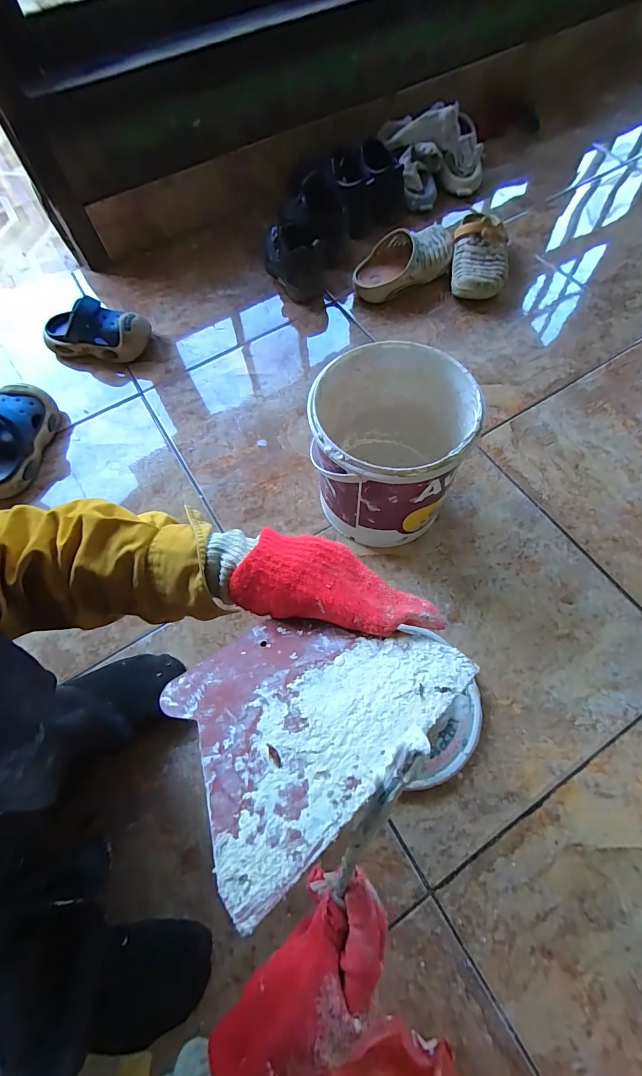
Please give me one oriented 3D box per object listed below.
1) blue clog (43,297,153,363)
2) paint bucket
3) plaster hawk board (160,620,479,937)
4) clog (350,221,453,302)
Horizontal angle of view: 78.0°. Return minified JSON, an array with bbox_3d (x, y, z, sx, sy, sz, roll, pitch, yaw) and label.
[{"bbox_3d":[-0.403,-0.372,0.716,0.198,0.073,0.086,5,66,5],"label":"blue clog"},{"bbox_3d":[0.084,-0.105,0.505,0.173,0.192,0.181,-1,66,3],"label":"paint bucket"},{"bbox_3d":[-0.006,0.094,0.235,0.165,0.004,0.124,-30,45,-31],"label":"plaster hawk board"},{"bbox_3d":[0.152,-0.521,0.753,0.210,0.064,0.106,-28,67,-9],"label":"clog"}]

